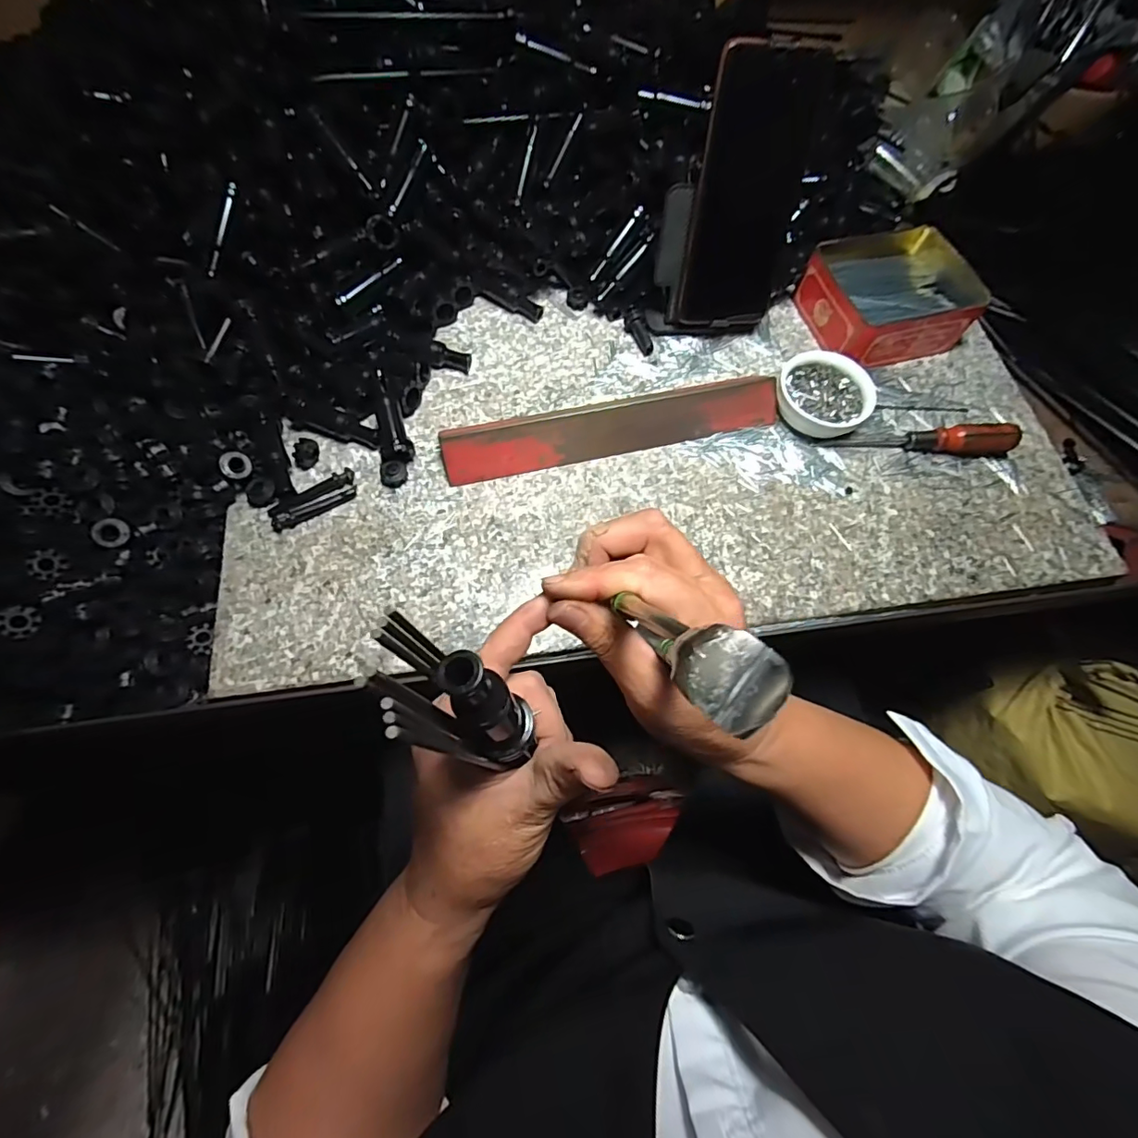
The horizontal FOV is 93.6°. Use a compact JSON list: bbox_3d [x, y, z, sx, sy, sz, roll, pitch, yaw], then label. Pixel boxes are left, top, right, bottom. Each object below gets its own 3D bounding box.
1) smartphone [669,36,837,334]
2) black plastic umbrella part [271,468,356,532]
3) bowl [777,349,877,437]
[{"bbox_3d":[0.130,-0.265,0.392,0.081,0.171,0.013,-2,42,-9],"label":"smartphone"},{"bbox_3d":[-0.176,-0.048,0.368,0.060,0.007,0.022,-29,71,-14],"label":"black plastic umbrella part"},{"bbox_3d":[0.198,-0.135,0.419,0.071,0.028,0.062,40,71,13],"label":"bowl"}]

